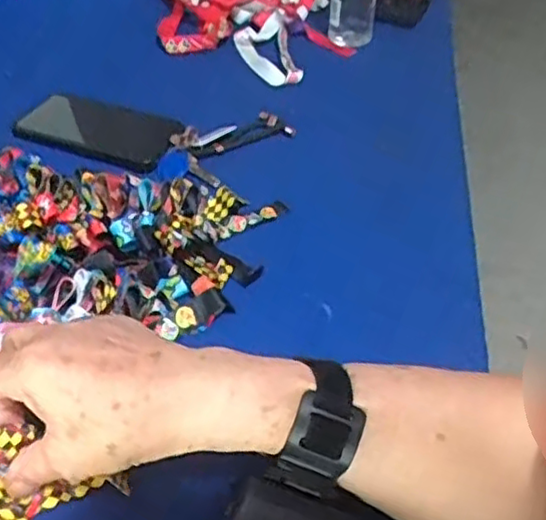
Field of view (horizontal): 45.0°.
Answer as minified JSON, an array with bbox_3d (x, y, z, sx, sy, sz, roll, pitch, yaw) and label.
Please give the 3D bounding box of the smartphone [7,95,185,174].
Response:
[{"bbox_3d":[-0.181,-0.135,0.675,0.175,0.018,0.073,18,57,21],"label":"smartphone"}]

